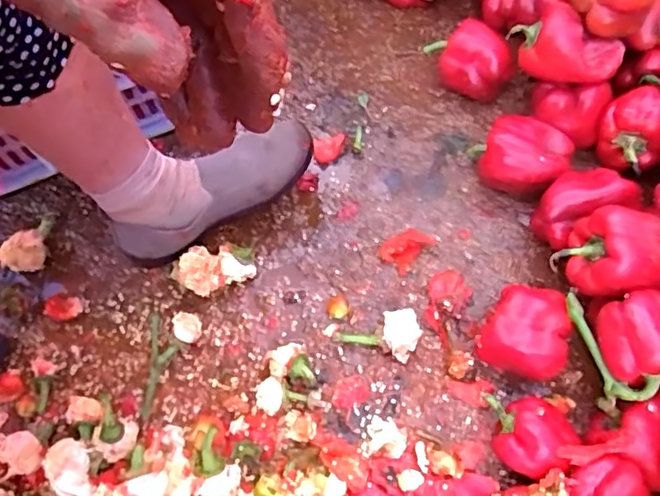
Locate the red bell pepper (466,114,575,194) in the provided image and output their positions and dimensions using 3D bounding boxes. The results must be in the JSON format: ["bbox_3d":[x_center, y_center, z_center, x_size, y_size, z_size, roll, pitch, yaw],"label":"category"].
[{"bbox_3d":[0.206,-0.097,0.653,0.099,0.069,0.076,21,70,12],"label":"red bell pepper"}]

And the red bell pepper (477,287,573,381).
[{"bbox_3d":[0.187,0.082,0.571,0.074,0.078,0.079,-1,67,3],"label":"red bell pepper"}]

